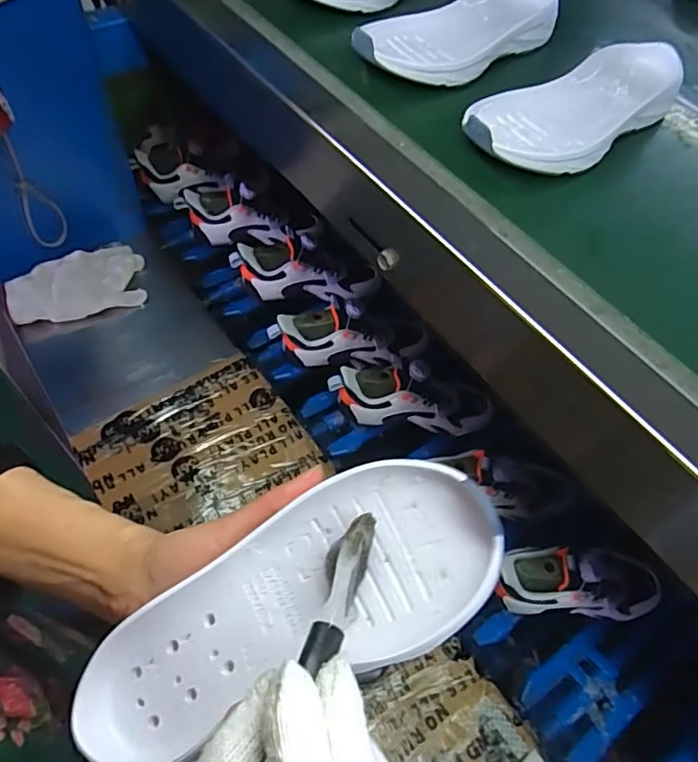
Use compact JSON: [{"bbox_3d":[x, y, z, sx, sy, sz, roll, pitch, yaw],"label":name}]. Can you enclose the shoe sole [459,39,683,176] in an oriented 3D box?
[{"bbox_3d":[0.183,-0.212,0.454,0.212,0.039,0.084,-28,60,-19],"label":"shoe sole"}]

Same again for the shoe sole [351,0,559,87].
[{"bbox_3d":[0.097,-0.308,0.509,0.204,0.039,0.091,-34,62,-22],"label":"shoe sole"}]

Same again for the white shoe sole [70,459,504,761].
[{"bbox_3d":[-0.031,0.106,0.269,0.209,0.028,0.082,-30,58,6],"label":"white shoe sole"}]

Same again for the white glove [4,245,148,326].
[{"bbox_3d":[-0.376,-0.133,0.795,0.174,0.047,0.081,-20,57,-14],"label":"white glove"}]

